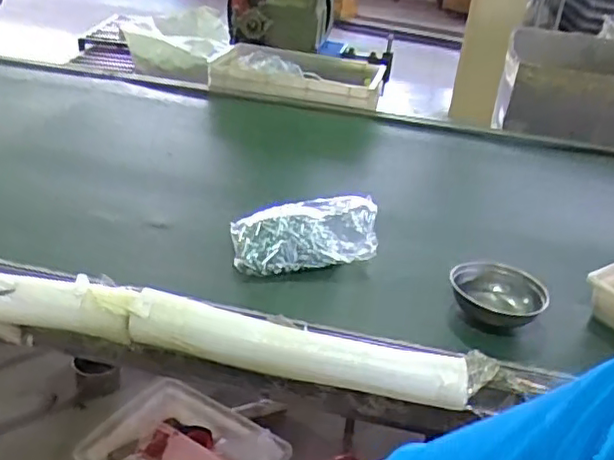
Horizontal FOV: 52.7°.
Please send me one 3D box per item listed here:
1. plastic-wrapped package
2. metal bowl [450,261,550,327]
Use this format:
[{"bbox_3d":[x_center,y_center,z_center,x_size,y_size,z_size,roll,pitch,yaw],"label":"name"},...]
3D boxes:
[{"bbox_3d":[0.000,0.003,1.125,0.271,0.077,0.130,-4,30,-17],"label":"plastic-wrapped package"},{"bbox_3d":[0.301,0.114,0.999,0.148,0.064,0.148,4,29,-2],"label":"metal bowl"}]

